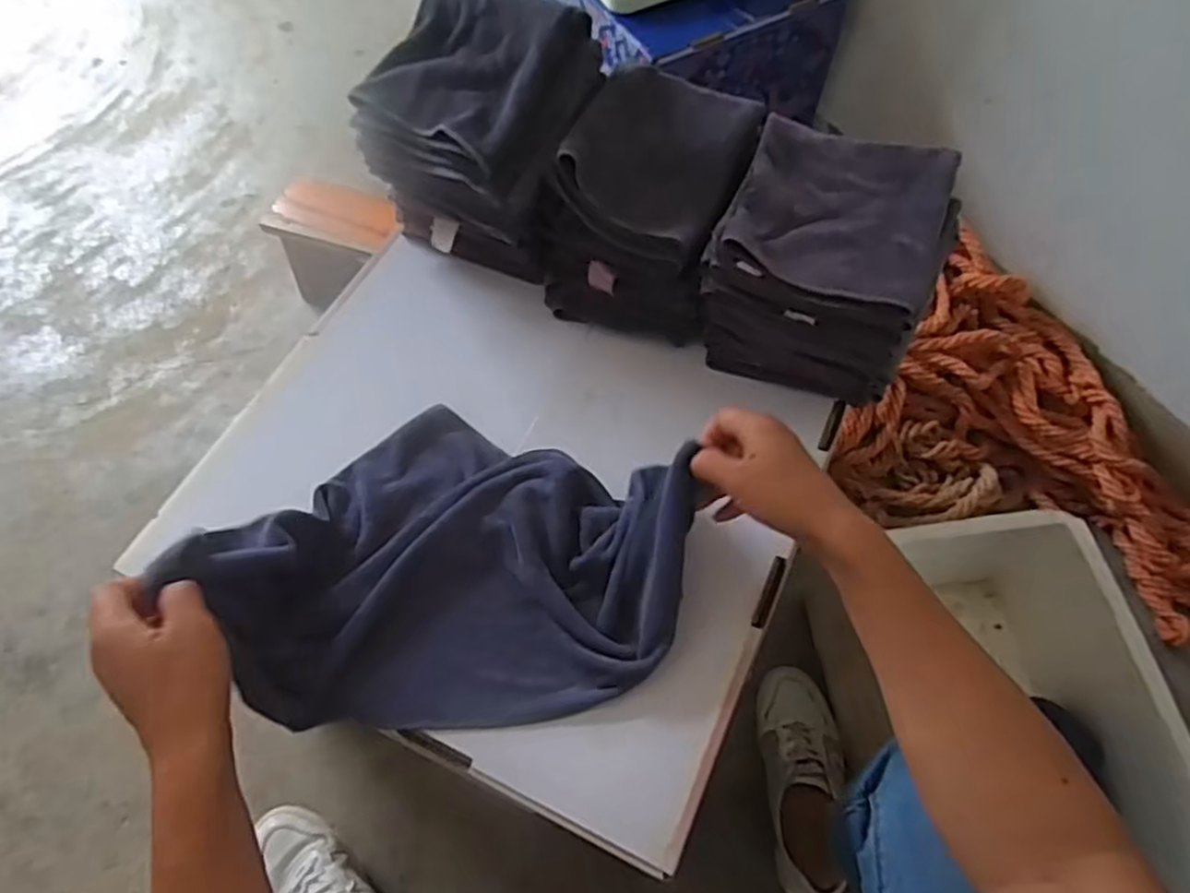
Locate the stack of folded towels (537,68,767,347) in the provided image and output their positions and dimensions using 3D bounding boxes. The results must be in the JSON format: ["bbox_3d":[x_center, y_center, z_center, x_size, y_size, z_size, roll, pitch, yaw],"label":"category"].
[{"bbox_3d":[0.049,-0.222,0.680,0.156,0.155,0.169,17,61,11],"label":"stack of folded towels"}]

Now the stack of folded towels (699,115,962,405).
[{"bbox_3d":[0.198,-0.155,0.639,0.170,0.154,0.162,24,63,14],"label":"stack of folded towels"}]

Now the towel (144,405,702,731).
[{"bbox_3d":[-0.103,0.084,0.540,0.319,0.124,0.257,15,60,9],"label":"towel"}]

